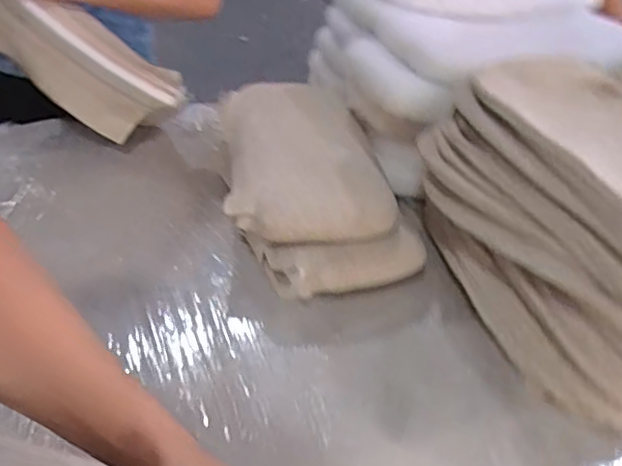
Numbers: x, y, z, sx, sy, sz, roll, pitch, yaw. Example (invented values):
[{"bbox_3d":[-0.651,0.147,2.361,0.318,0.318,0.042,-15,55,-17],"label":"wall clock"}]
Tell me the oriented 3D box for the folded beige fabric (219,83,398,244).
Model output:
[{"bbox_3d":[-0.019,-0.134,0.935,0.238,0.058,0.419,-1,36,-9],"label":"folded beige fabric"}]

